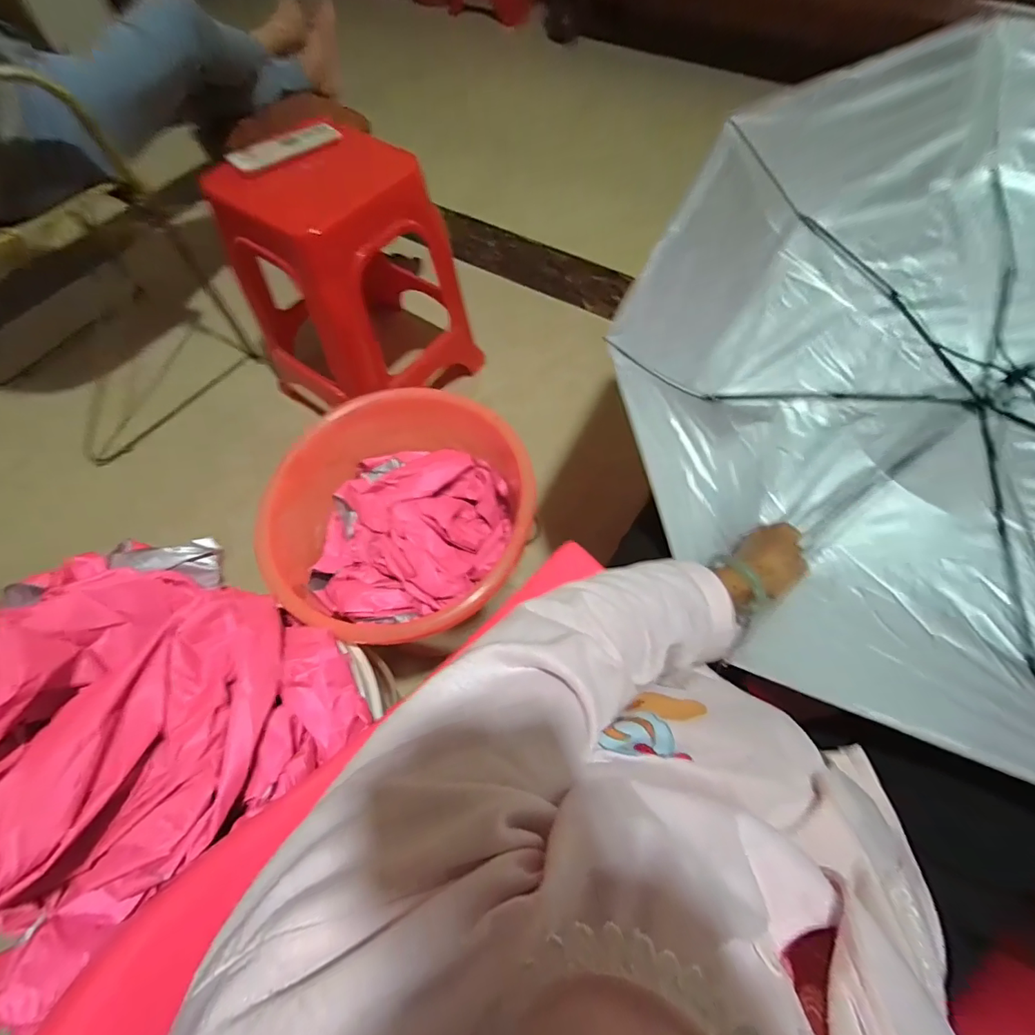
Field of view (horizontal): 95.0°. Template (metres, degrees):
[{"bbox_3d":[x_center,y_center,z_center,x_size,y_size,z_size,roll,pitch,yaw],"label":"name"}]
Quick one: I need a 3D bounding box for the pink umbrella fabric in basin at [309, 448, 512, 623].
[{"bbox_3d":[-0.164,0.033,0.767,0.288,0.104,0.289,0,63,0],"label":"pink umbrella fabric in basin"}]

